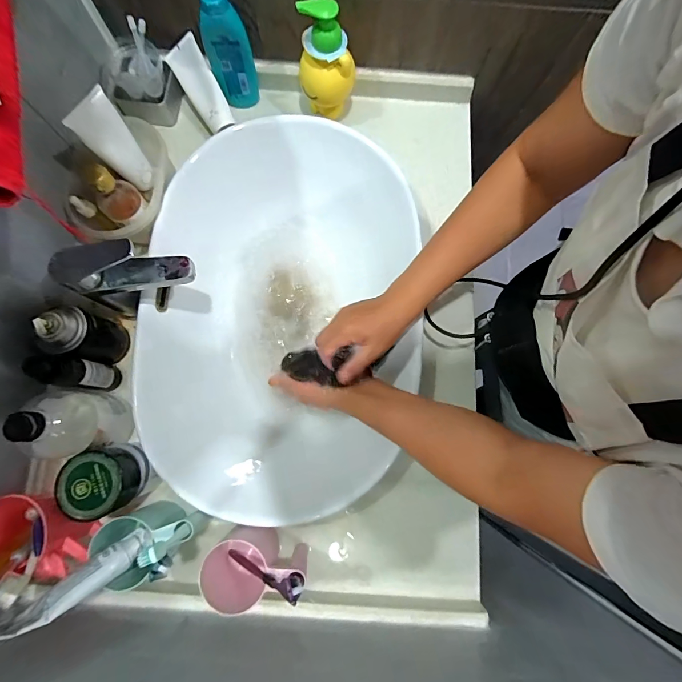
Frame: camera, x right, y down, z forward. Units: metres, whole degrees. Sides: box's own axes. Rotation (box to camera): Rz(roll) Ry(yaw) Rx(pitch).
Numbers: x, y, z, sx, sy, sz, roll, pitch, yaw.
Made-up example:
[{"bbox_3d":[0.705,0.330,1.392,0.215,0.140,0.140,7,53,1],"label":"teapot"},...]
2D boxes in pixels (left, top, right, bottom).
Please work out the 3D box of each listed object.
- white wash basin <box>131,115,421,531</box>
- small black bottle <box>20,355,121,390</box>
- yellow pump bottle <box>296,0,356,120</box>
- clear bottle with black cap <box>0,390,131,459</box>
[{"bbox_3d":[-0.096,-0.046,0.565,0.350,0.129,0.567,3,79,-1],"label":"white wash basin"},{"bbox_3d":[-0.327,0.041,0.463,0.030,0.143,0.033,8,79,0],"label":"small black bottle"},{"bbox_3d":[-0.023,-0.408,0.558,0.081,0.180,0.064,-7,79,-3],"label":"yellow pump bottle"},{"bbox_3d":[-0.324,0.099,0.451,0.078,0.159,0.076,3,79,-1],"label":"clear bottle with black cap"}]

